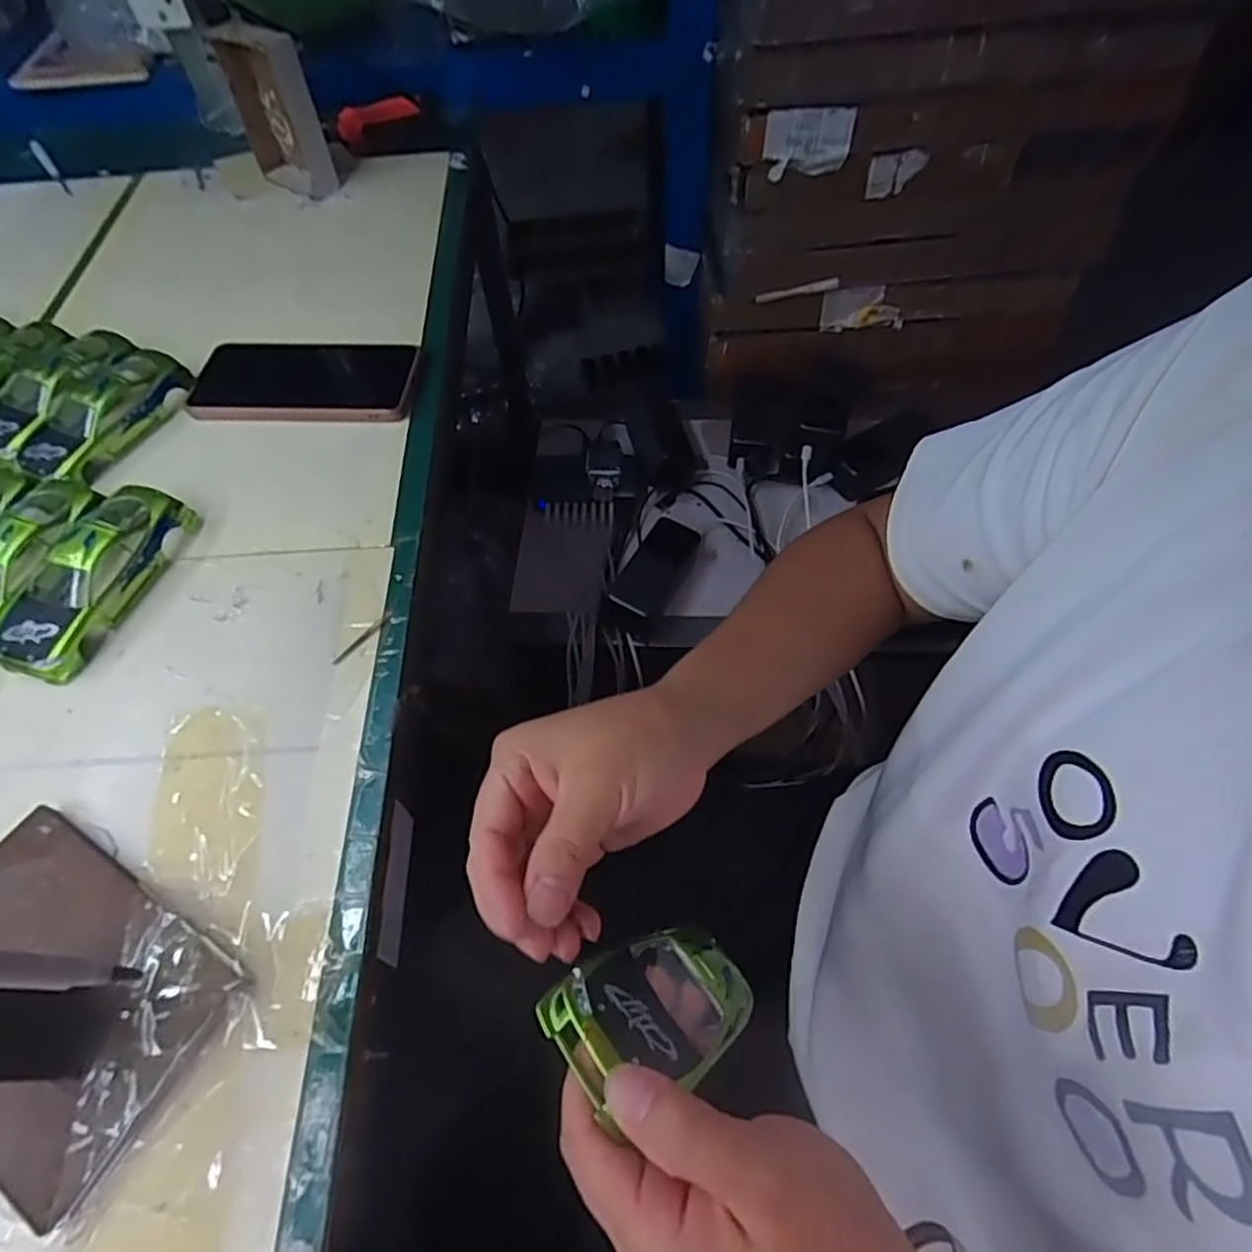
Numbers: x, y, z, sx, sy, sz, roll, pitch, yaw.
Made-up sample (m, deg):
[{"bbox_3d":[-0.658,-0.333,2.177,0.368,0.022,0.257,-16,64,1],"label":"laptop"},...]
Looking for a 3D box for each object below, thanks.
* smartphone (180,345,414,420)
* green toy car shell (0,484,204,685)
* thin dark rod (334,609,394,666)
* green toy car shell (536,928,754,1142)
[{"bbox_3d":[-0.241,-0.184,0.513,0.164,0.013,0.080,3,58,4],"label":"smartphone"},{"bbox_3d":[-0.323,-0.034,0.408,0.055,0.034,0.126,15,60,11],"label":"green toy car shell"},{"bbox_3d":[-0.154,0.006,0.399,0.005,0.004,0.044,33,62,18],"label":"thin dark rod"},{"bbox_3d":[0.014,0.136,0.247,0.094,0.019,0.045,14,45,-44],"label":"green toy car shell"}]

